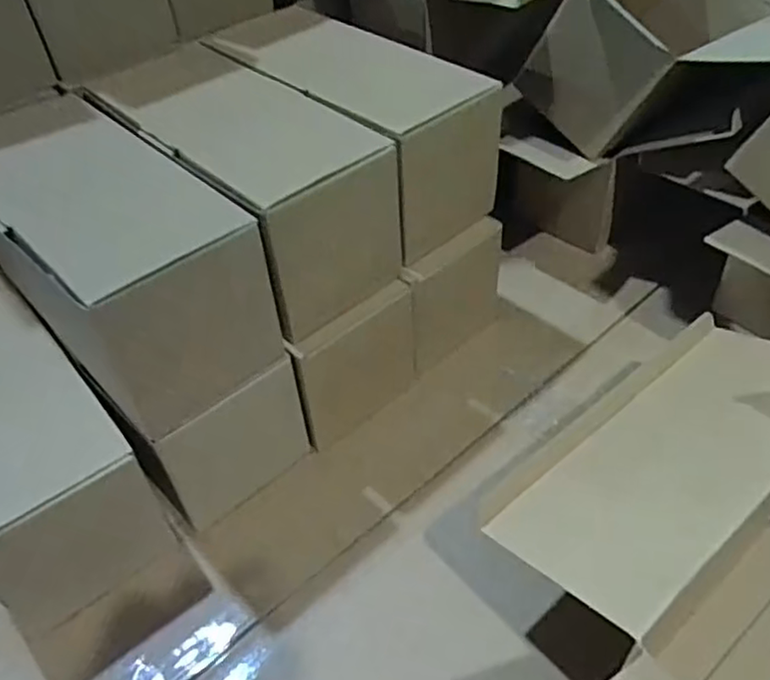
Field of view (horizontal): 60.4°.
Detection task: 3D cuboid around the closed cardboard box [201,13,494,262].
[{"bbox_3d":[-0.017,-0.145,0.464,0.087,0.100,0.191,-38,53,-26],"label":"closed cardboard box"}]

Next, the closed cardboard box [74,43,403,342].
[{"bbox_3d":[-0.095,-0.110,0.435,0.105,0.096,0.223,-33,51,-23],"label":"closed cardboard box"}]

